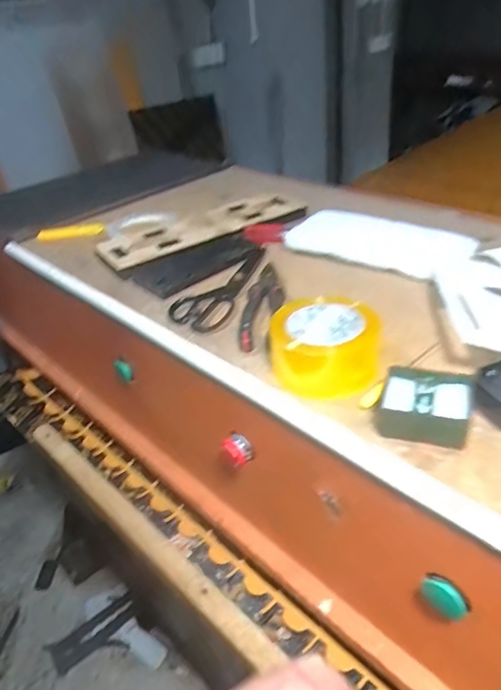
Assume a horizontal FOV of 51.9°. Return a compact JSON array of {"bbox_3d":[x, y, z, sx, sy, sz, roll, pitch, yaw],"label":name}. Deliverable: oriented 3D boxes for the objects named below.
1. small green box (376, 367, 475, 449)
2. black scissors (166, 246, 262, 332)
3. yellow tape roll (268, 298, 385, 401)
[{"bbox_3d":[0.160,0.056,0.472,0.076,0.033,0.074,8,34,20],"label":"small green box"},{"bbox_3d":[-0.040,-0.085,0.733,0.082,0.020,0.229,8,34,20],"label":"black scissors"},{"bbox_3d":[0.078,-0.001,0.551,0.107,0.075,0.107,-3,31,2],"label":"yellow tape roll"}]

